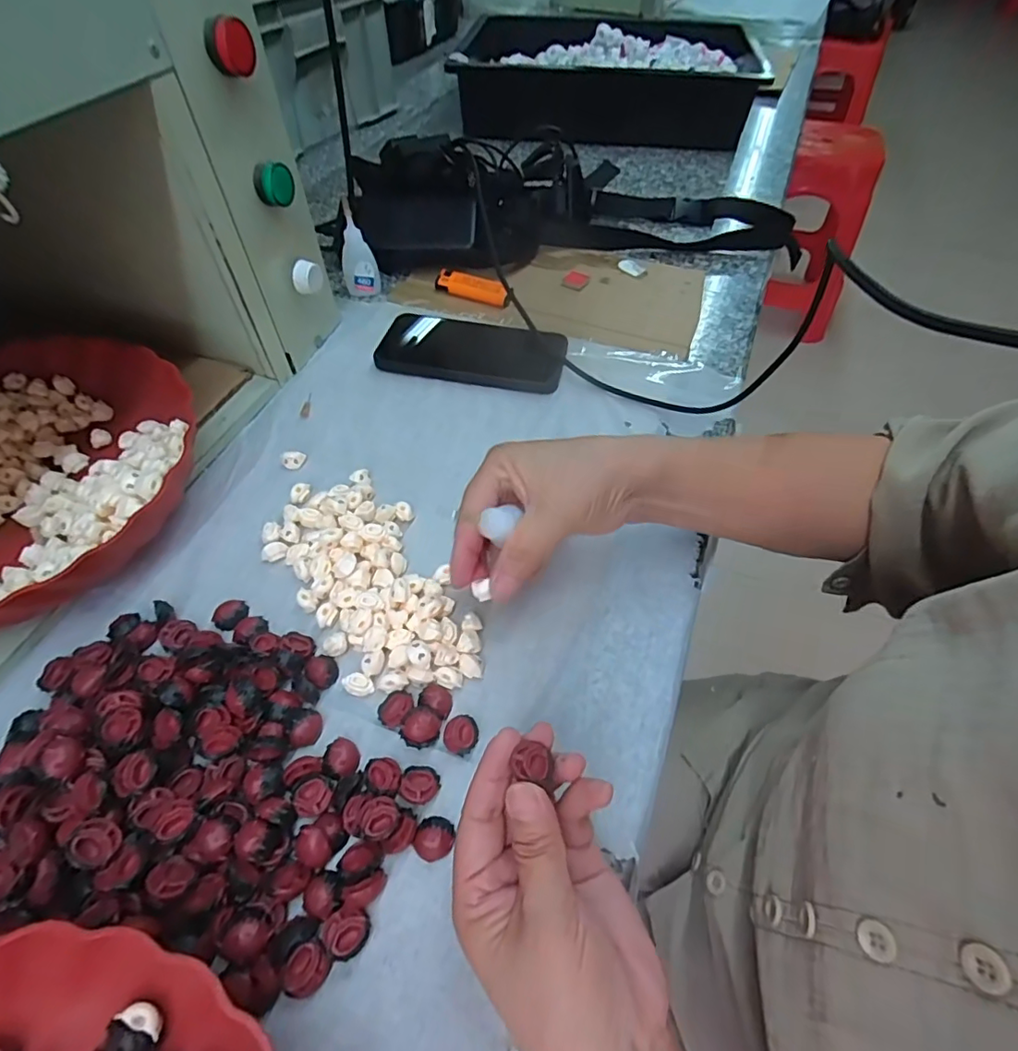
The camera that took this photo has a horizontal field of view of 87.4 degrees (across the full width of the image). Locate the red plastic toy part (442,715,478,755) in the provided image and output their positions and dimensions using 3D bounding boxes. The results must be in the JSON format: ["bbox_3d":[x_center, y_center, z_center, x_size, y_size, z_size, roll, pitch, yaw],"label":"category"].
[{"bbox_3d":[-0.026,0.113,0.287,0.018,0.008,0.020,8,53,6],"label":"red plastic toy part"}]

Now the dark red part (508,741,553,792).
[{"bbox_3d":[0.011,0.101,0.229,0.017,0.009,0.018,13,54,10],"label":"dark red part"}]

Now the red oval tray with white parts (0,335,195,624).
[{"bbox_3d":[-0.326,-0.028,0.357,0.226,0.057,0.235,-23,56,-17],"label":"red oval tray with white parts"}]

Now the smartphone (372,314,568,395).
[{"bbox_3d":[-0.032,-0.156,0.478,0.160,0.018,0.076,9,53,7],"label":"smartphone"}]

